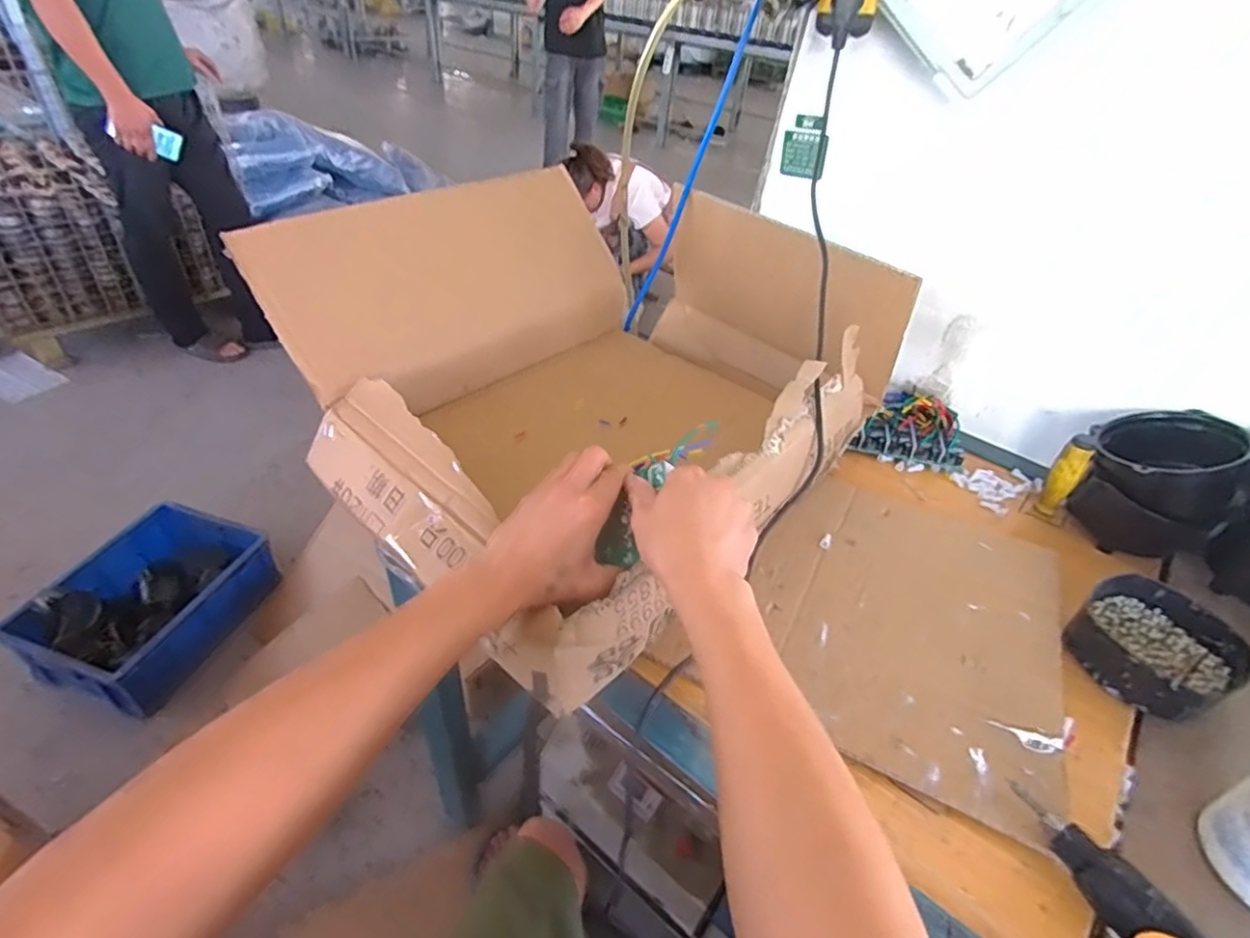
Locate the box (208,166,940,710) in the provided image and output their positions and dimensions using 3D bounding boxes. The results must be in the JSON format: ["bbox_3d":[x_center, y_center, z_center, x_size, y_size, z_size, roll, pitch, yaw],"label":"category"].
[{"bbox_3d":[-0.021,-0.123,0.692,0.476,0.227,0.584,32,46,28],"label":"box"}]

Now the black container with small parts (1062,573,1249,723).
[{"bbox_3d":[0.475,0.158,0.567,0.125,0.043,0.118,-16,44,-25],"label":"black container with small parts"}]

